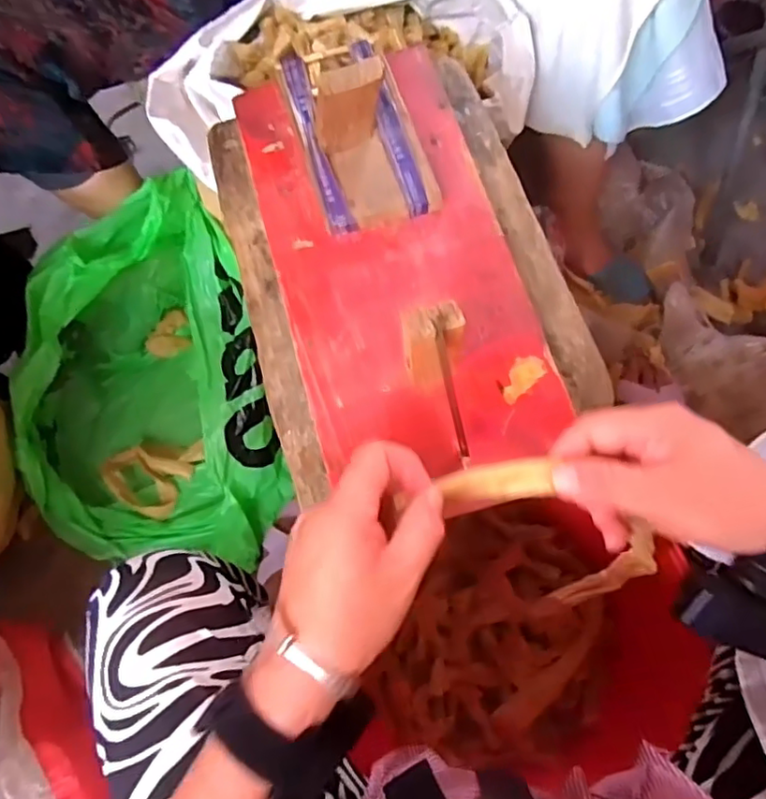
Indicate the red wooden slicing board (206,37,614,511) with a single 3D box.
[{"bbox_3d":[0.008,-0.112,0.415,0.233,0.093,0.362,-17,74,-3],"label":"red wooden slicing board"}]

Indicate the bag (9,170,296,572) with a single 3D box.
[{"bbox_3d":[-0.327,0.005,0.801,0.341,0.230,0.427,-22,74,-4],"label":"bag"}]

